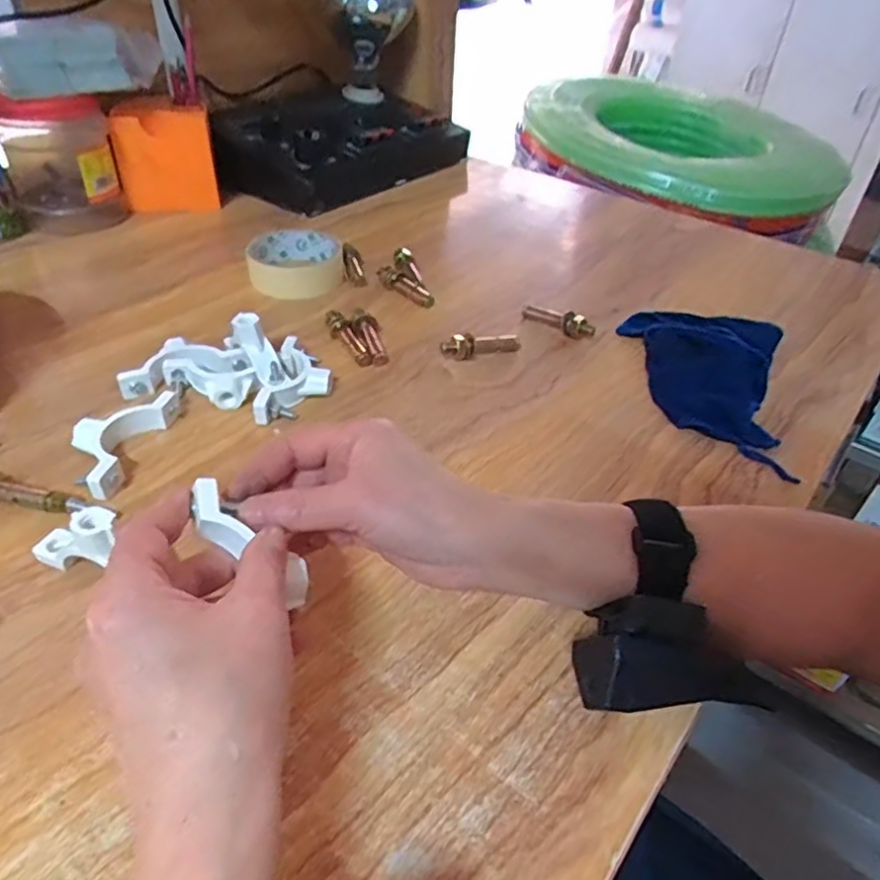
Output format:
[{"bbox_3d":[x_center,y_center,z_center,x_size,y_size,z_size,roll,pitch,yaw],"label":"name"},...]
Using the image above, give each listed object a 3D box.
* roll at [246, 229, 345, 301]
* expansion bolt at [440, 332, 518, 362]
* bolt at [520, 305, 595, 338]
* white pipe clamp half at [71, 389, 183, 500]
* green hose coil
[{"bbox_3d":[-0.133,-0.163,0.596,0.083,0.028,0.083,-8,41,-14],"label":"roll"},{"bbox_3d":[0.032,-0.074,0.504,0.063,0.022,0.013,-10,41,-15],"label":"expansion bolt"},{"bbox_3d":[0.099,-0.101,0.543,0.064,0.017,0.015,30,47,29],"label":"bolt"},{"bbox_3d":[-0.203,-0.001,0.402,0.044,0.020,0.092,7,40,4],"label":"white pipe clamp half"},{"bbox_3d":[0.395,-0.476,1.052,0.467,0.123,0.469,2,40,-2],"label":"green hose coil"}]

